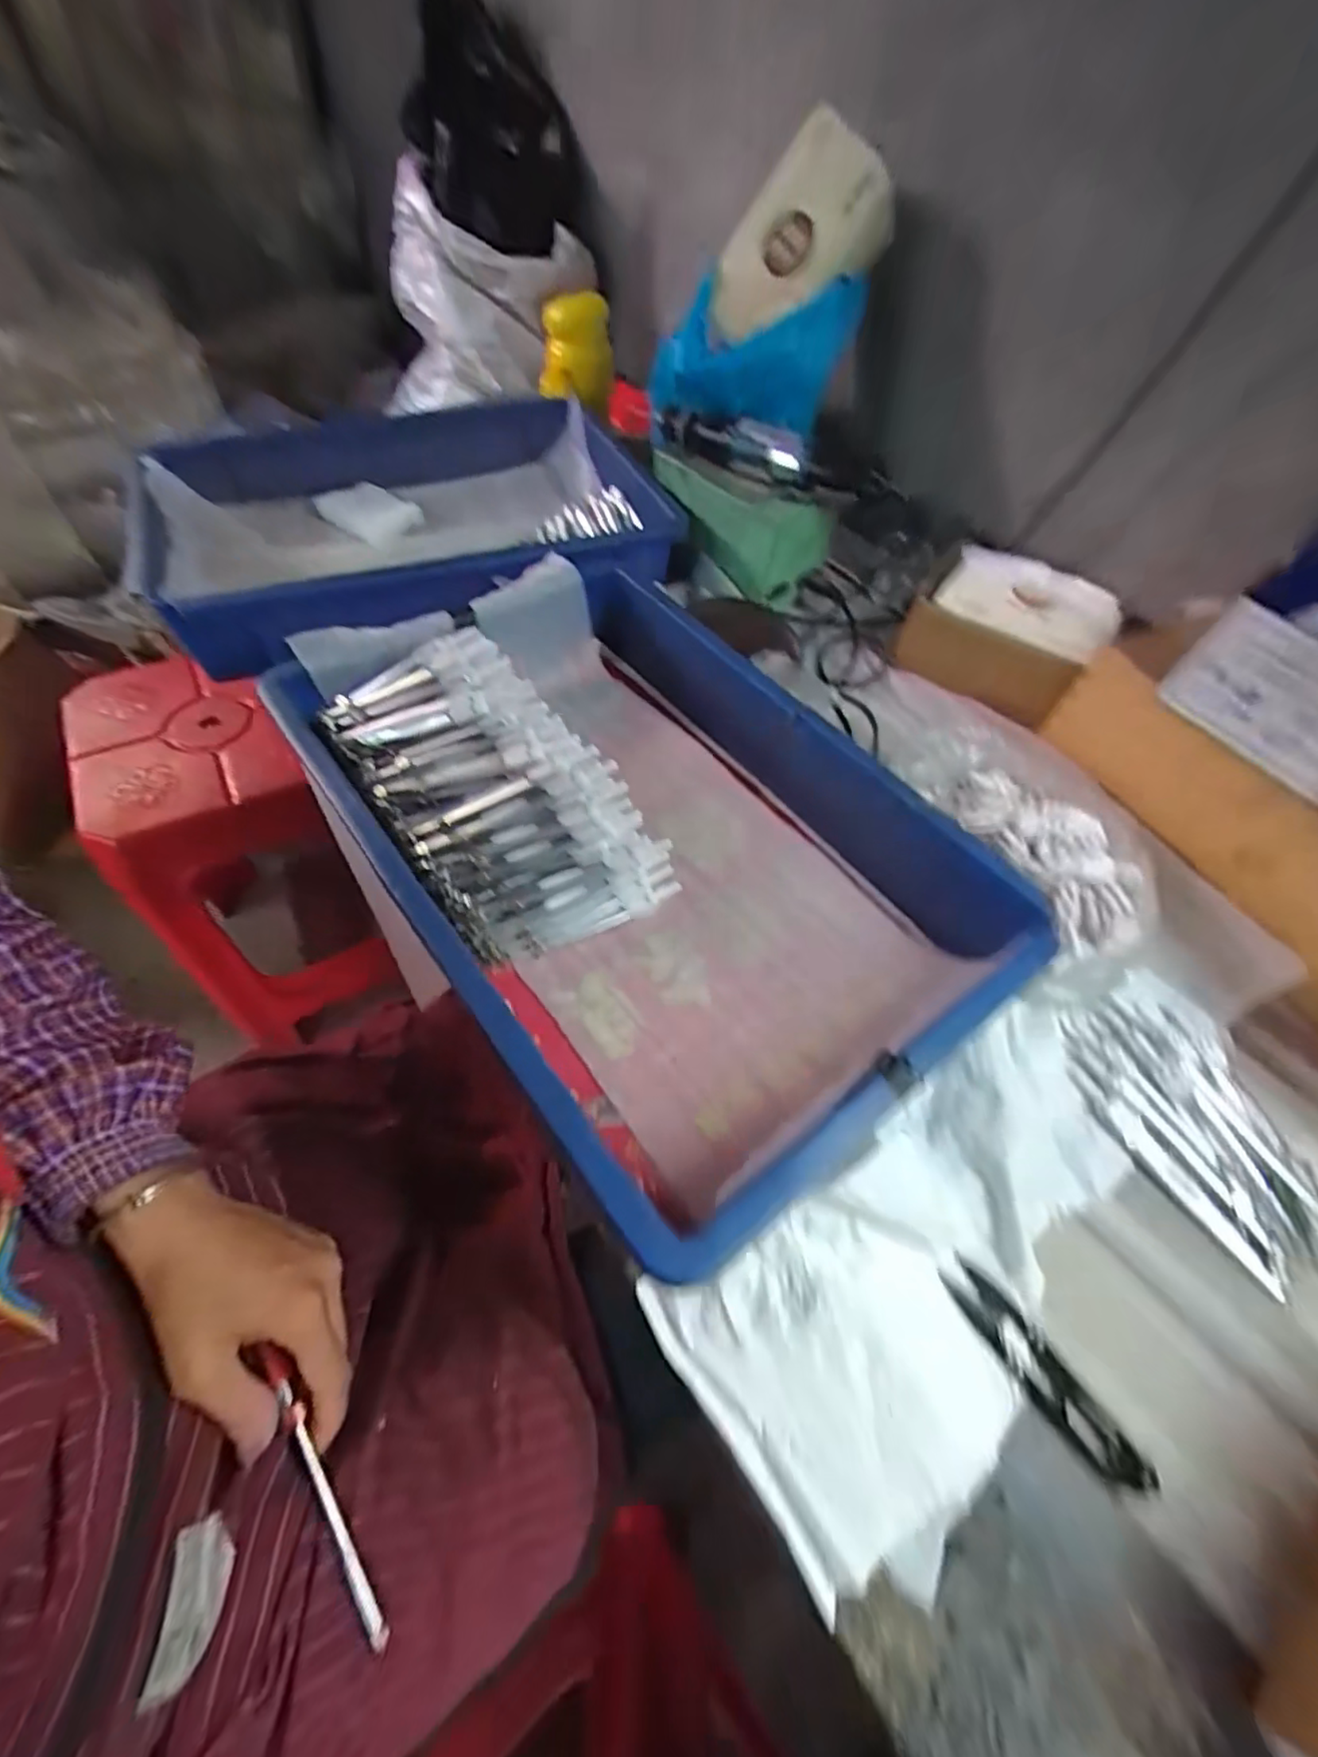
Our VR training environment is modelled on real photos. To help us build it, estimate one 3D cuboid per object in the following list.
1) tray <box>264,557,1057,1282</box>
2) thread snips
[{"bbox_3d":[-0.017,-0.040,0.375,0.273,0.089,0.410,-33,64,-24],"label":"tray"},{"bbox_3d":[0.171,0.219,0.277,0.022,0.010,0.097,-30,63,-22],"label":"thread snips"}]

